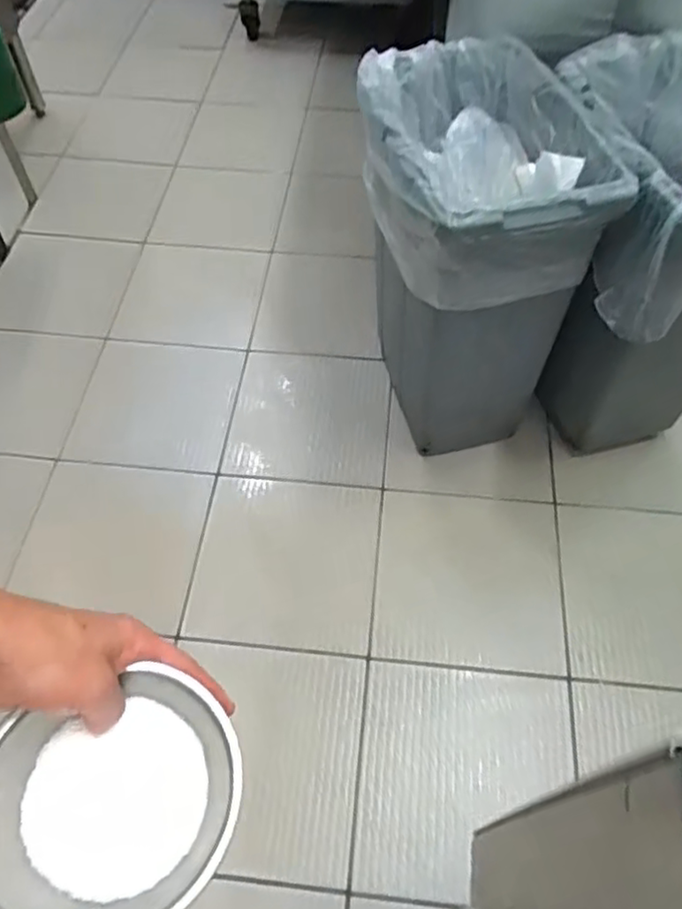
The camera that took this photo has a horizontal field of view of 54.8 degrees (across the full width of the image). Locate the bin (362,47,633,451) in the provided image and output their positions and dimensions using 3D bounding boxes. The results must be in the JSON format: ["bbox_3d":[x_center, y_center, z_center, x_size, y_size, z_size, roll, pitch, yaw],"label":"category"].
[{"bbox_3d":[0.182,-0.287,1.042,0.258,0.511,0.372,-12,58,-8],"label":"bin"}]

